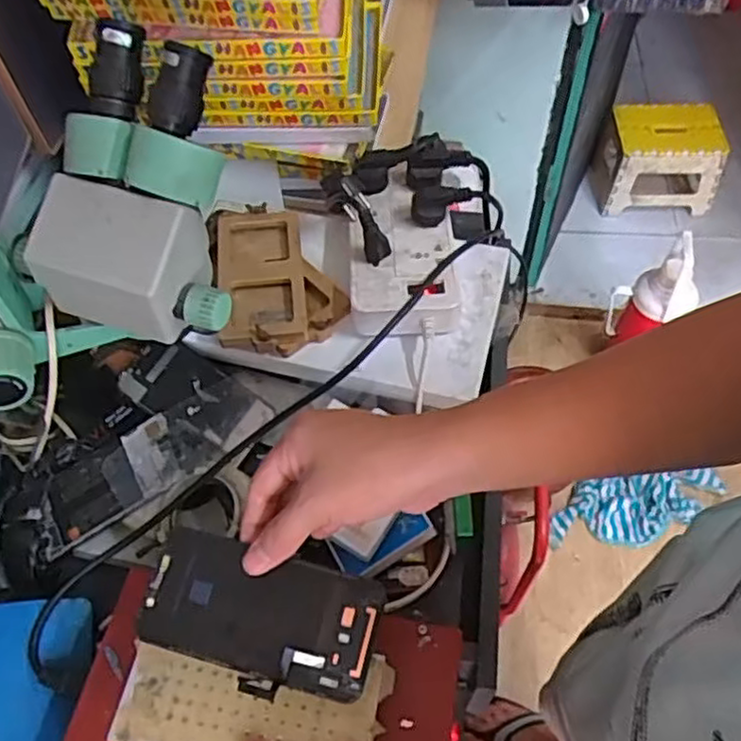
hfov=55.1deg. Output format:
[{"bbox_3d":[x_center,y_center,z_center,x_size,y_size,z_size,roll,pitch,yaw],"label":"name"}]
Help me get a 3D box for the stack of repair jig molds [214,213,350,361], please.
[{"bbox_3d":[-0.090,-0.092,0.694,0.114,0.032,0.161,-9,55,-4],"label":"stack of repair jig molds"}]

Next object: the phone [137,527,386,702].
[{"bbox_3d":[-0.070,0.151,0.438,0.145,0.012,0.076,13,66,12],"label":"phone"}]

